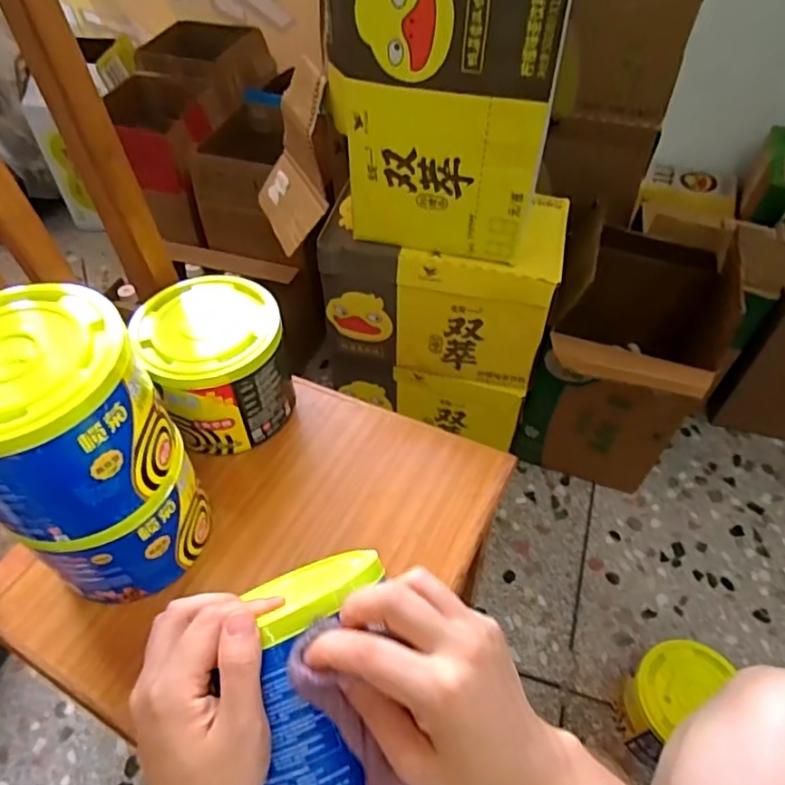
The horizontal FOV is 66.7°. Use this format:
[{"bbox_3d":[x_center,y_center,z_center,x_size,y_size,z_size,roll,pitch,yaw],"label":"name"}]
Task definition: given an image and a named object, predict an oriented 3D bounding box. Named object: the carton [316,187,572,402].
[{"bbox_3d":[0.070,-0.148,0.905,0.319,0.259,0.176,10,52,8],"label":"carton"}]

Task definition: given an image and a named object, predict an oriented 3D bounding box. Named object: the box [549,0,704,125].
[{"bbox_3d":[0.364,-0.571,0.915,0.167,0.223,0.175,14,53,11],"label":"box"}]

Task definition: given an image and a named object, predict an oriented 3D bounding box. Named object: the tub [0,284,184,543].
[{"bbox_3d":[-0.233,0.016,0.407,0.130,0.123,0.124,0,51,0],"label":"tub"}]

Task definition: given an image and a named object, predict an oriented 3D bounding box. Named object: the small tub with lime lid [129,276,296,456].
[{"bbox_3d":[-0.171,-0.031,0.589,0.130,0.119,0.139,-12,52,-10],"label":"small tub with lime lid"}]

